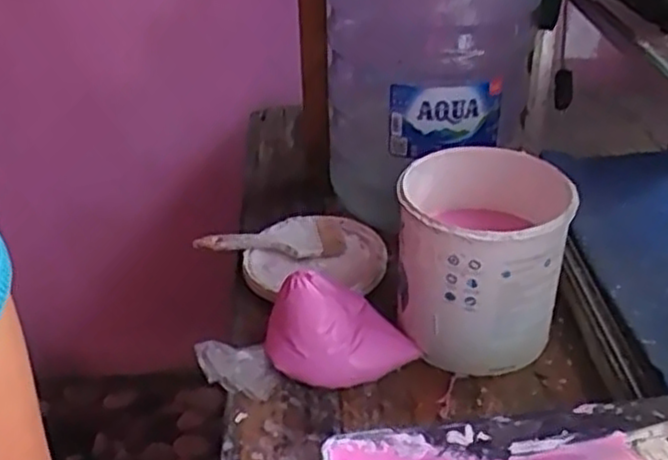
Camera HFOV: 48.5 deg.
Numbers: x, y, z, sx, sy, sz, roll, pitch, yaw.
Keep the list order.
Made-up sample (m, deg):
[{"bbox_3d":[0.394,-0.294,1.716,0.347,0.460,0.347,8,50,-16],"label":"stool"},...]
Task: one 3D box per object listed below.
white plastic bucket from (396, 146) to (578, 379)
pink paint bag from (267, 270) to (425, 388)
[{"bbox_3d":[0.157,0.024,0.801,0.172,0.159,0.169,10,35,18],"label":"white plastic bucket"},{"bbox_3d":[0.004,0.104,0.798,0.151,0.087,0.097,-12,35,-15],"label":"pink paint bag"}]

